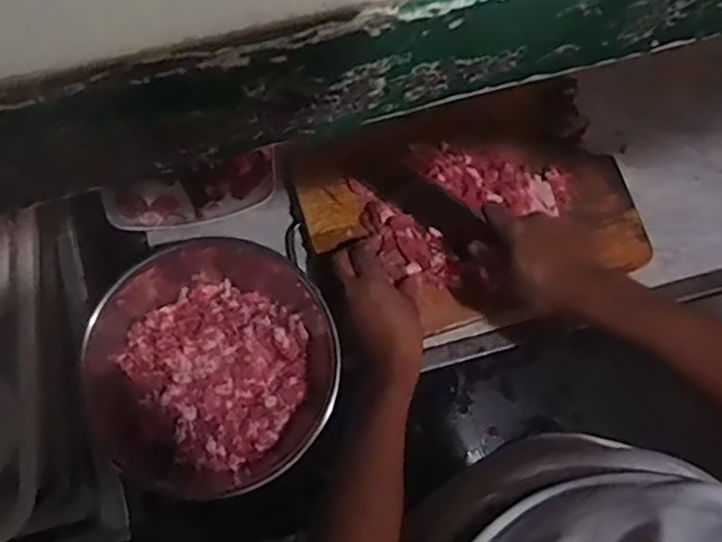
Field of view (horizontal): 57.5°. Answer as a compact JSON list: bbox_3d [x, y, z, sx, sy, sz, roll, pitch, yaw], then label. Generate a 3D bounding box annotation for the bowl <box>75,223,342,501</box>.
[{"bbox_3d":[-0.154,0.090,0.691,0.249,0.107,0.267,0,77,0],"label":"bowl"}]

